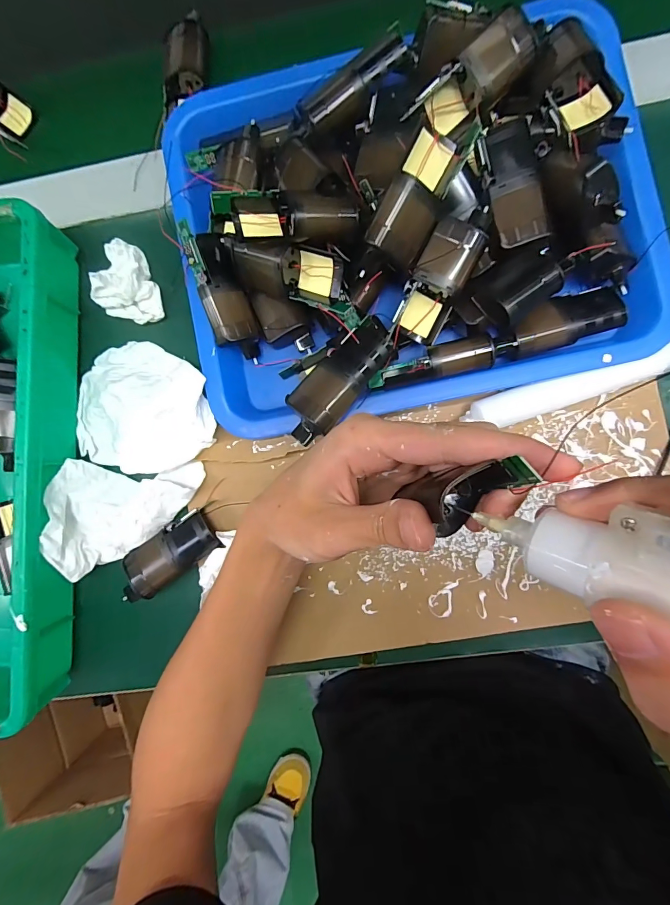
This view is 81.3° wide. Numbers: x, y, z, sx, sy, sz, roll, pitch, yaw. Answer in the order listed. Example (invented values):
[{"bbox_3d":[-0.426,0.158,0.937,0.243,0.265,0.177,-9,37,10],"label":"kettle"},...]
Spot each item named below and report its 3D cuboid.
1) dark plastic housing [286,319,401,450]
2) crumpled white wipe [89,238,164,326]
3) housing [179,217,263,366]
[{"bbox_3d":[0.003,-0.051,0.266,0.039,0.030,0.095,41,92,1],"label":"dark plastic housing"},{"bbox_3d":[-0.163,-0.138,0.308,0.041,0.034,0.059,6,89,5],"label":"crumpled white wipe"},{"bbox_3d":[-0.083,-0.116,0.288,0.033,0.028,0.096,-20,105,2],"label":"housing"}]

